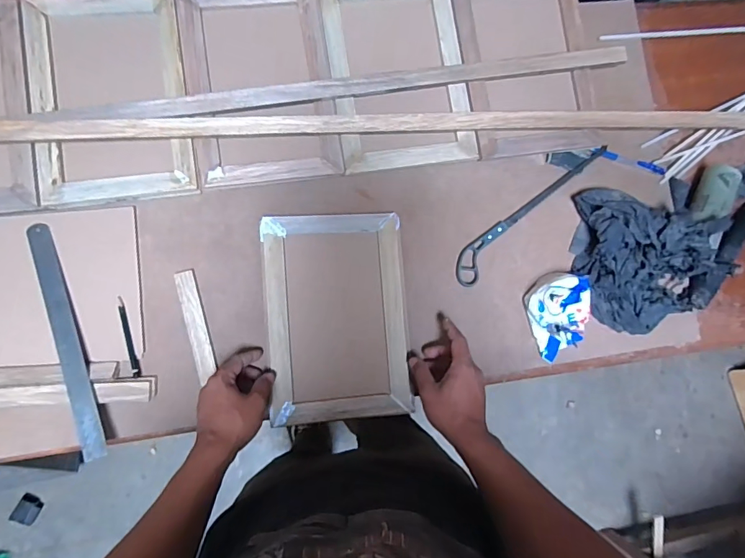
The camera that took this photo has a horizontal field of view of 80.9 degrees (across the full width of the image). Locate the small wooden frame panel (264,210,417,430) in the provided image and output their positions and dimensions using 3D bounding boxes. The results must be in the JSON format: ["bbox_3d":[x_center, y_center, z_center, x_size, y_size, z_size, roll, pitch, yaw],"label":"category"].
[{"bbox_3d":[-0.052,0.052,0.639,0.202,0.024,0.291,-3,87,-8],"label":"small wooden frame panel"}]

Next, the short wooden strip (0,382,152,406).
[{"bbox_3d":[-0.443,0.153,0.574,0.284,0.021,0.027,0,86,-8],"label":"short wooden strip"}]

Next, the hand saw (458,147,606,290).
[{"bbox_3d":[0.243,-0.111,0.684,0.317,0.011,0.047,-45,93,-8],"label":"hand saw"}]

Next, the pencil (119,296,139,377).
[{"bbox_3d":[-0.336,0.079,0.600,0.008,0.004,0.110,-12,89,-27],"label":"pencil"}]

